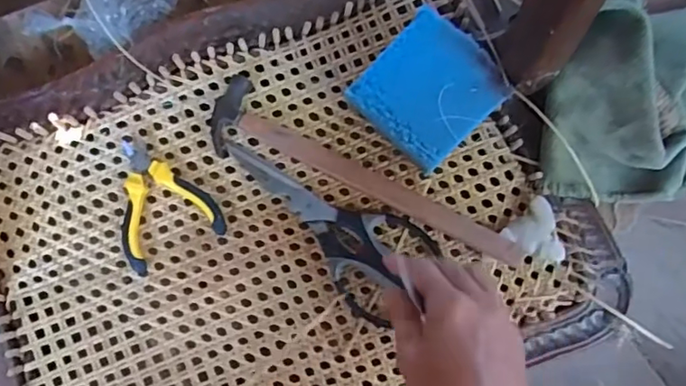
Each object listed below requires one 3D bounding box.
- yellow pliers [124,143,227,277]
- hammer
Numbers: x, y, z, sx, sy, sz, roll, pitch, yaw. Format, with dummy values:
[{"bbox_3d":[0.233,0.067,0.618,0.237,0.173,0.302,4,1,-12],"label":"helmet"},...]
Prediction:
[{"bbox_3d":[-0.153,0.005,0.476,0.083,0.014,0.098,-26,83,-5],"label":"yellow pliers"},{"bbox_3d":[0.021,-0.011,0.477,0.272,0.023,0.056,25,82,2],"label":"hammer"}]

